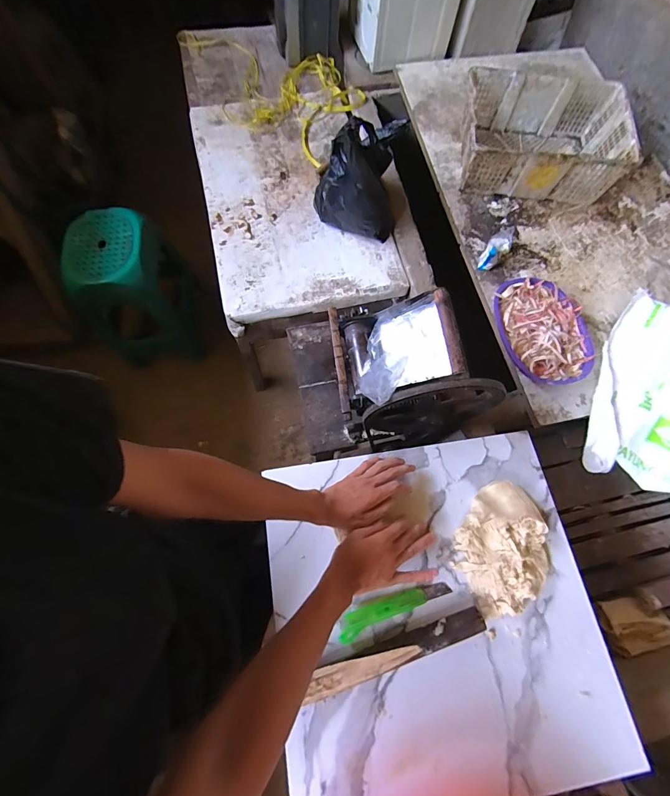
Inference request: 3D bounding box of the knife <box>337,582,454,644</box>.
[{"bbox_3d":[0.092,0.322,0.563,0.182,0.023,0.034,-20,74,-9],"label":"knife"}]

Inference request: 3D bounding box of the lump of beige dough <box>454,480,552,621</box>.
[{"bbox_3d":[0.273,0.240,0.591,0.166,0.039,0.172,-27,75,-11],"label":"lump of beige dough"}]

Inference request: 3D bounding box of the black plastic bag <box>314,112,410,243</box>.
[{"bbox_3d":[0.067,-0.628,1.032,0.242,0.284,0.209,4,71,-1],"label":"black plastic bag"}]

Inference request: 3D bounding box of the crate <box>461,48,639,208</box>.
[{"bbox_3d":[0.636,-0.821,1.166,0.476,0.179,0.364,7,71,0],"label":"crate"}]

